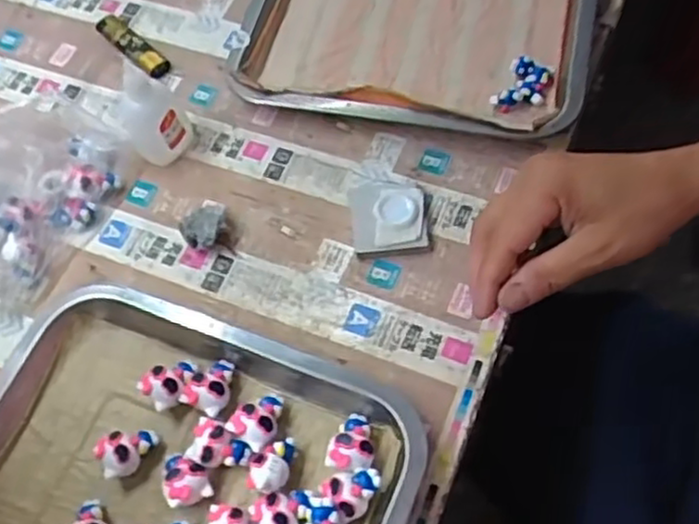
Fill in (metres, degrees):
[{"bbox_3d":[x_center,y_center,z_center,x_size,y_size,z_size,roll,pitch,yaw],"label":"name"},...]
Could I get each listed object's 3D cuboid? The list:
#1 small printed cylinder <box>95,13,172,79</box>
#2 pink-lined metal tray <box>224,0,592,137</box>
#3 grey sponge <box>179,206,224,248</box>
[{"bbox_3d":[-0.180,-0.180,0.601,0.083,0.016,0.021,40,71,19],"label":"small printed cylinder"},{"bbox_3d":[0.064,-0.235,0.593,0.265,0.032,0.308,12,65,8],"label":"pink-lined metal tray"},{"bbox_3d":[-0.099,-0.026,0.510,0.025,0.021,0.037,26,67,13],"label":"grey sponge"}]

